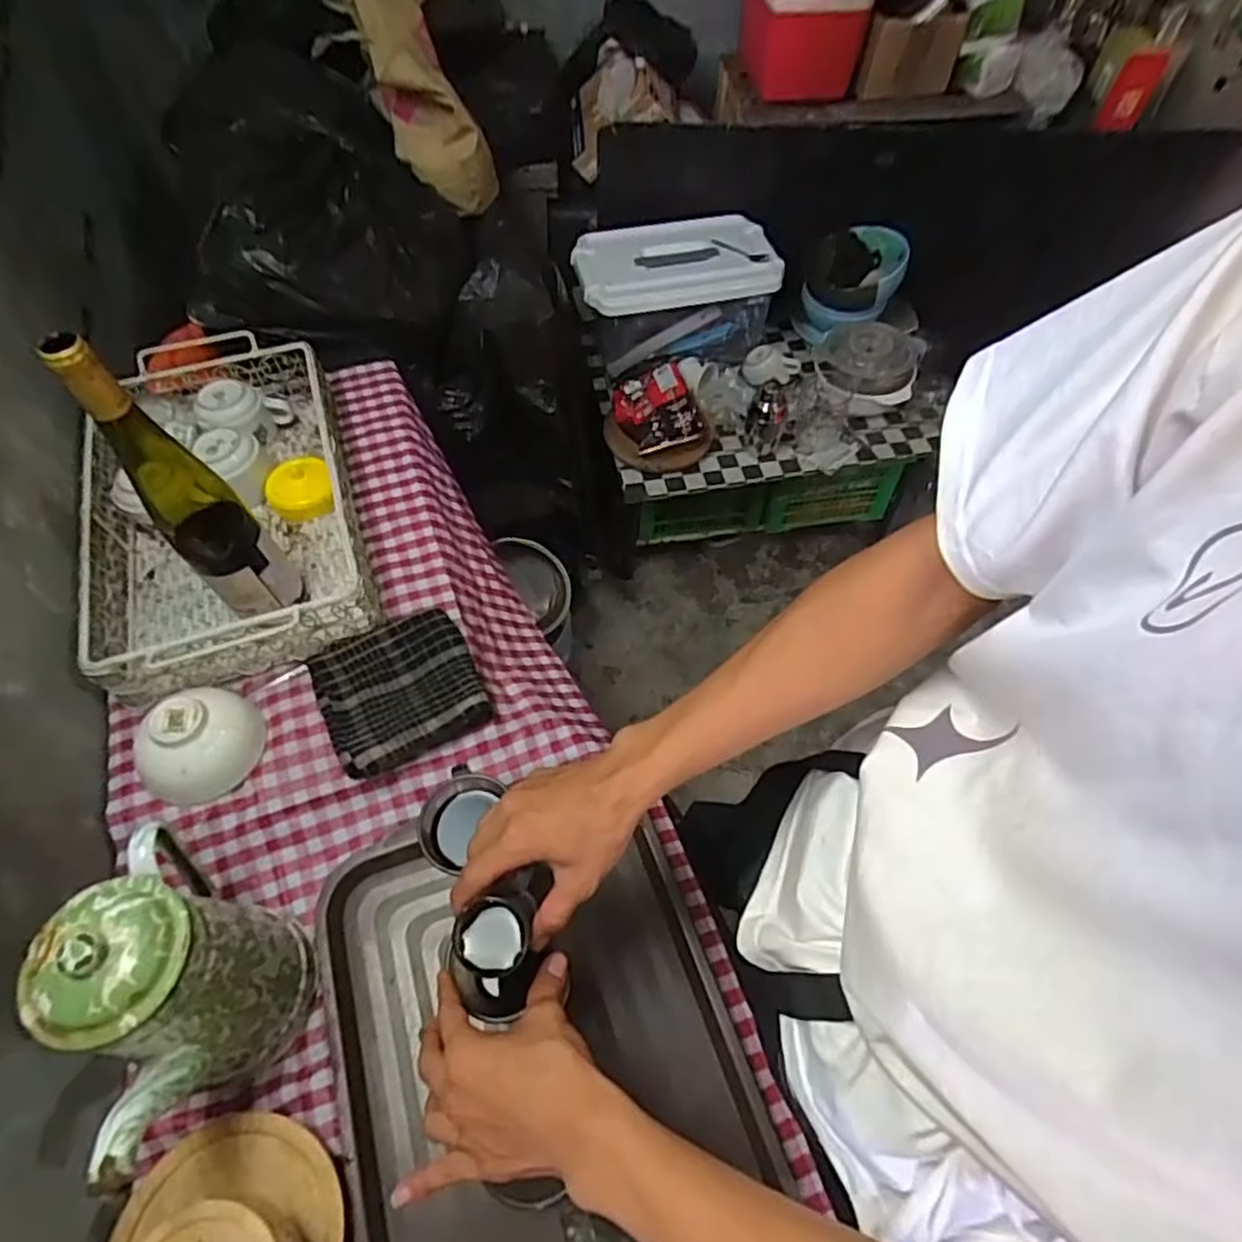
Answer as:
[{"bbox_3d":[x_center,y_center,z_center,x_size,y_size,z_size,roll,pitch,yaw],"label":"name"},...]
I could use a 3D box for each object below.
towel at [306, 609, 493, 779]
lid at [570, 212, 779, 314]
[{"bbox_3d":[-0.214,0.067,0.701,0.142,0.040,0.134,-26,61,-16],"label":"towel"},{"bbox_3d":[0.102,-0.677,1.331,0.377,0.033,0.220,-13,66,-13],"label":"lid"}]

